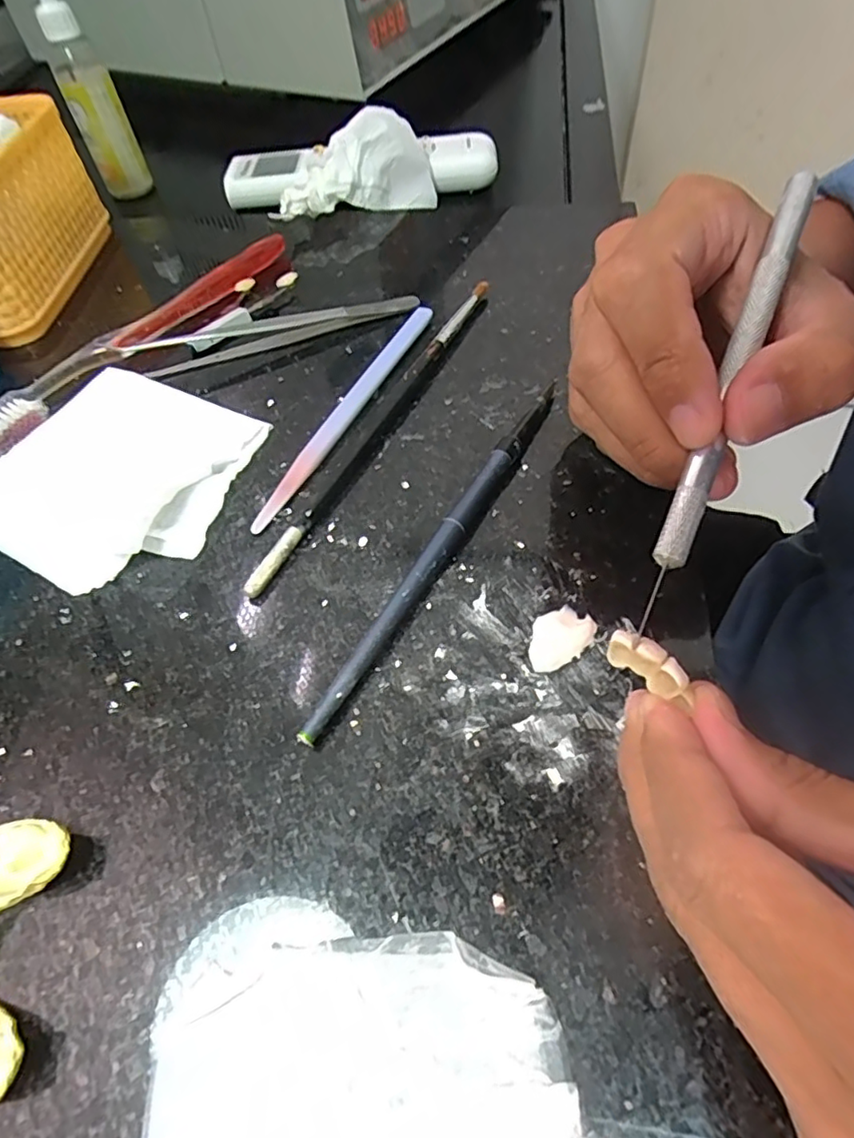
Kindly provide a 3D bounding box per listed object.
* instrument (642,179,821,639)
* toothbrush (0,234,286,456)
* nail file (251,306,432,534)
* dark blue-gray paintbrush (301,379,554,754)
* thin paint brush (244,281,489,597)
[{"bbox_3d":[0.078,-0.047,0.152,0.007,0.006,0.132,20,81,18],"label":"instrument"},{"bbox_3d":[-0.137,-0.112,0.280,0.018,0.015,0.185,29,62,22],"label":"toothbrush"},{"bbox_3d":[-0.032,-0.068,0.246,0.010,0.005,0.137,21,59,19],"label":"nail file"},{"bbox_3d":[0.009,-0.011,0.201,0.009,0.010,0.160,24,60,20],"label":"dark blue-gray paintbrush"},{"bbox_3d":[-0.016,-0.063,0.239,0.005,0.008,0.187,21,59,18],"label":"thin paint brush"}]

